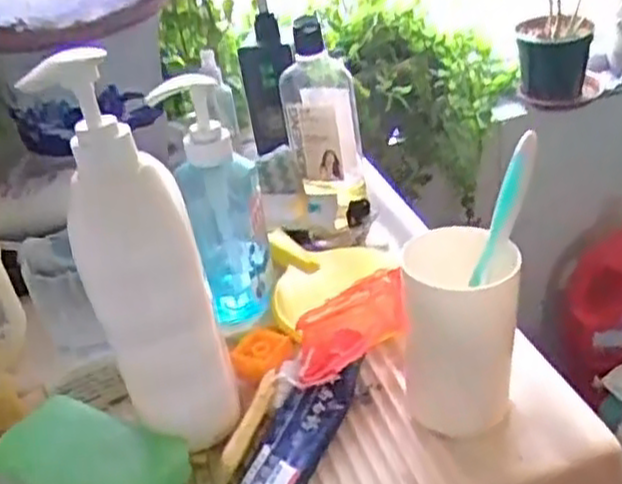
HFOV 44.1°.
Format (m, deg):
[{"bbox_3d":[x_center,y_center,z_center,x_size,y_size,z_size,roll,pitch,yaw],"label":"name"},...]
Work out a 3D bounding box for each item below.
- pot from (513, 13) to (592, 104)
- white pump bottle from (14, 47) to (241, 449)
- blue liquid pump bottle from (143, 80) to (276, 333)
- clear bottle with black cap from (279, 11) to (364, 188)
[{"bbox_3d":[0.460,-0.350,1.456,0.130,0.145,0.137,2,31,16],"label":"pot"},{"bbox_3d":[-0.103,0.017,0.460,0.068,0.244,0.078,-20,32,-20],"label":"white pump bottle"},{"bbox_3d":[-0.072,-0.027,0.591,0.070,0.196,0.058,-8,30,-2],"label":"blue liquid pump bottle"},{"bbox_3d":[0.010,-0.137,0.755,0.070,0.162,0.061,-6,30,3],"label":"clear bottle with black cap"}]

